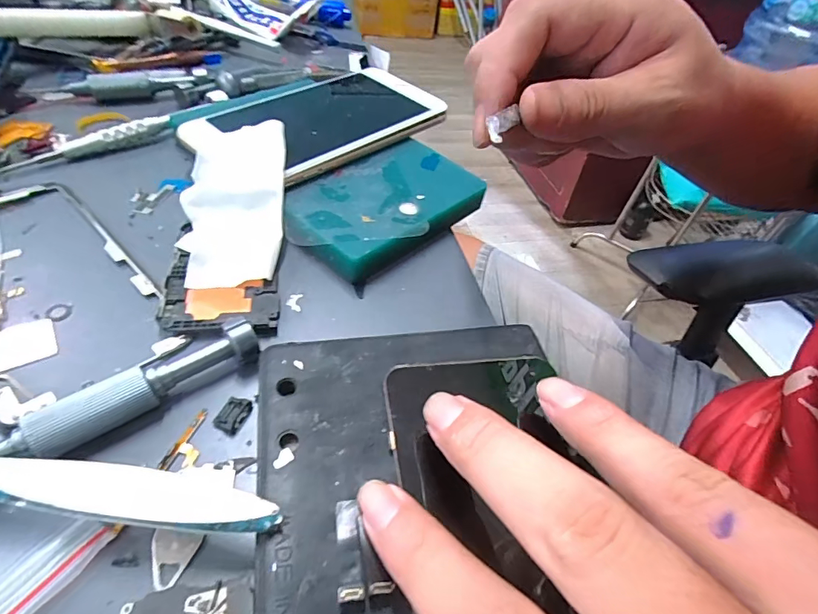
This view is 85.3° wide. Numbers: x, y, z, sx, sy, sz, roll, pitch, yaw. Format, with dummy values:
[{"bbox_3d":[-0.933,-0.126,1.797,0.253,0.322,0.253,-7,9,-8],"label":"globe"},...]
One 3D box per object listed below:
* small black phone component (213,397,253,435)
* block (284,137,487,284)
[{"bbox_3d":[-0.064,0.039,0.161,0.009,0.004,0.013,21,48,11],"label":"small black phone component"},{"bbox_3d":[-0.011,-0.056,0.241,0.070,0.021,0.112,36,52,23],"label":"block"}]

